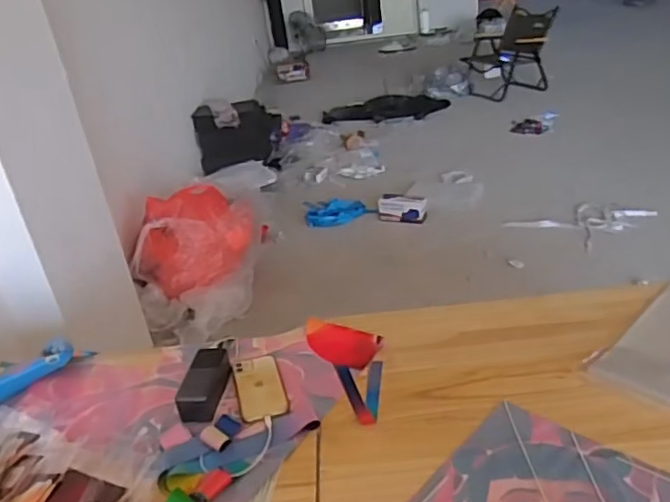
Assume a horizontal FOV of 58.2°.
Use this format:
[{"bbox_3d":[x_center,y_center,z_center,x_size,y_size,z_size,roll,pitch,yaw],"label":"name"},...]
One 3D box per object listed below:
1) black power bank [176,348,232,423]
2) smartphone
[{"bbox_3d":[-0.218,0.222,1.008,0.061,0.050,0.135,-3,29,9],"label":"black power bank"},{"bbox_3d":[-0.126,0.227,1.015,0.078,0.016,0.156,-13,29,-11],"label":"smartphone"}]

